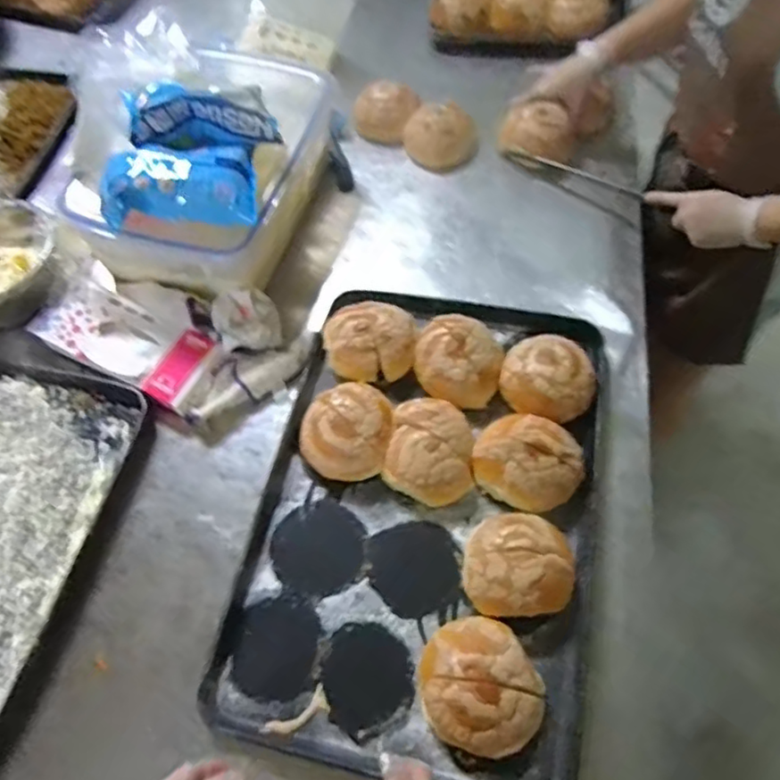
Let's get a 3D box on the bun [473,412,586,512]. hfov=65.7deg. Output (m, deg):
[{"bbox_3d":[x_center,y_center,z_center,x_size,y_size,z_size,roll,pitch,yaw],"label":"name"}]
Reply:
[{"bbox_3d":[0.167,0.083,0.737,0.133,0.053,0.115,34,70,21],"label":"bun"}]

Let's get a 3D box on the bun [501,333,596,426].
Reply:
[{"bbox_3d":[0.205,-0.011,0.794,0.120,0.058,0.113,5,61,13],"label":"bun"}]

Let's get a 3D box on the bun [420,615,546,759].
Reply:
[{"bbox_3d":[0.091,0.309,0.631,0.115,0.064,0.130,-30,60,-8],"label":"bun"}]

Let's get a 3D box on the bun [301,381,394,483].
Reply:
[{"bbox_3d":[-0.054,0.056,0.777,0.111,0.060,0.121,-7,59,6],"label":"bun"}]

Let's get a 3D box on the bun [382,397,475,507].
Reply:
[{"bbox_3d":[0.047,0.075,0.761,0.110,0.052,0.134,-1,62,5],"label":"bun"}]

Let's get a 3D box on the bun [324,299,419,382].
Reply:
[{"bbox_3d":[-0.033,-0.070,0.837,0.136,0.045,0.113,6,61,13],"label":"bun"}]

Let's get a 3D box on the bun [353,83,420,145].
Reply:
[{"bbox_3d":[-0.005,-0.502,1.089,0.116,0.064,0.109,-4,60,7],"label":"bun"}]

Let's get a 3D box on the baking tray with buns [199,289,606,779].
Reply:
[{"bbox_3d":[0.050,0.132,0.739,0.387,0.099,0.576,12,63,7],"label":"baking tray with buns"}]

